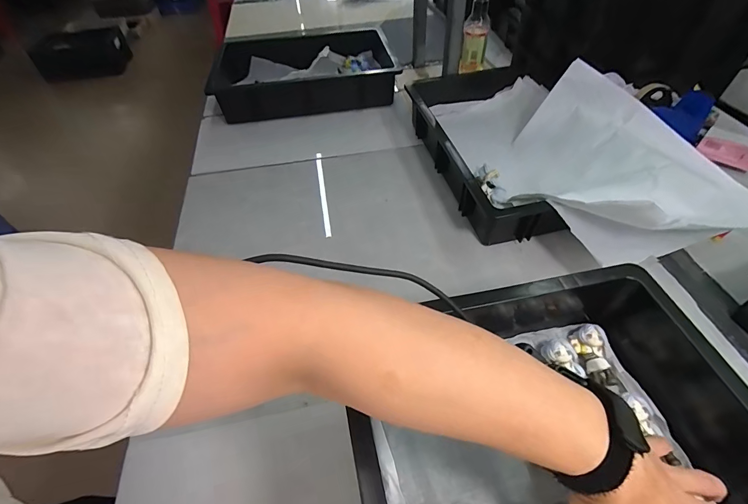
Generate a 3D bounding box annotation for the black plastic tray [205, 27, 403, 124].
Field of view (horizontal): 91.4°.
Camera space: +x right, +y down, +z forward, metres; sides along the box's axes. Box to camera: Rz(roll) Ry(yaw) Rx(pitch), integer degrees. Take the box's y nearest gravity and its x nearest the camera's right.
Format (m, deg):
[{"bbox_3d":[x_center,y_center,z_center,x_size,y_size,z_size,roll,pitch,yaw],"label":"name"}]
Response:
[{"bbox_3d":[-0.176,-0.470,0.968,0.440,0.102,0.302,-9,50,-4],"label":"black plastic tray"}]

